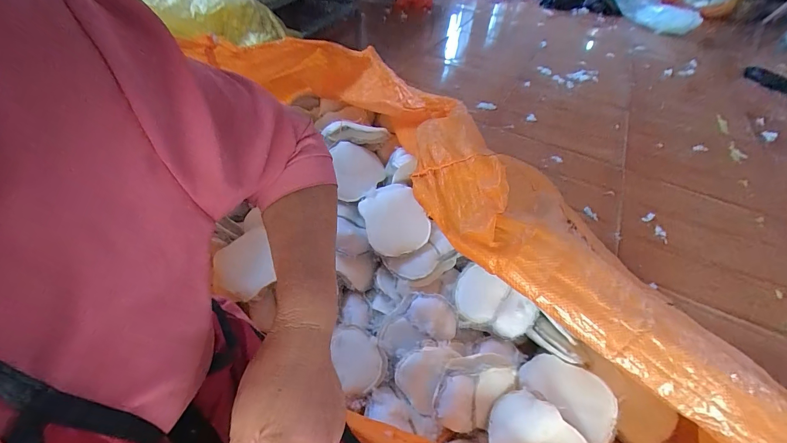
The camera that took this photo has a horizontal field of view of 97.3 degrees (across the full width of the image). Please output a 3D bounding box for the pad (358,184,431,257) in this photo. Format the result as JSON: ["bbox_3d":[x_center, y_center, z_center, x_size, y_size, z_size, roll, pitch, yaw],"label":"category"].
[{"bbox_3d":[0.003,-0.006,0.824,0.143,0.033,0.170,-21,77,7],"label":"pad"}]

